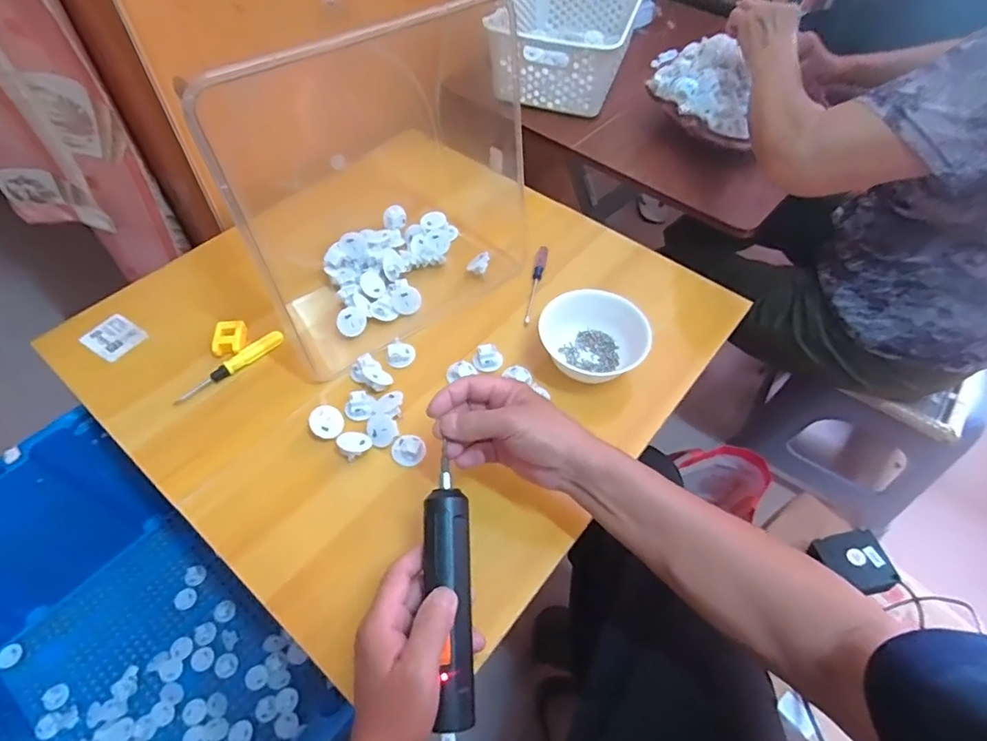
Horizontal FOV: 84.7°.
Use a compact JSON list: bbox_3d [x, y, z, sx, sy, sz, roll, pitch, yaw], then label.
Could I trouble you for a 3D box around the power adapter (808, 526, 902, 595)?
[{"bbox_3d":[0.464,0.244,0.693,0.074,0.028,0.079,-17,57,-14],"label":"power adapter"}]

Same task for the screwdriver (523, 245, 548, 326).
[{"bbox_3d":[0.053,-0.108,0.666,0.014,0.009,0.126,9,55,4],"label":"screwdriver"}]

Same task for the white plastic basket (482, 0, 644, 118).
[{"bbox_3d":[0.117,-0.548,0.883,0.220,0.104,0.285,15,55,8],"label":"white plastic basket"}]

